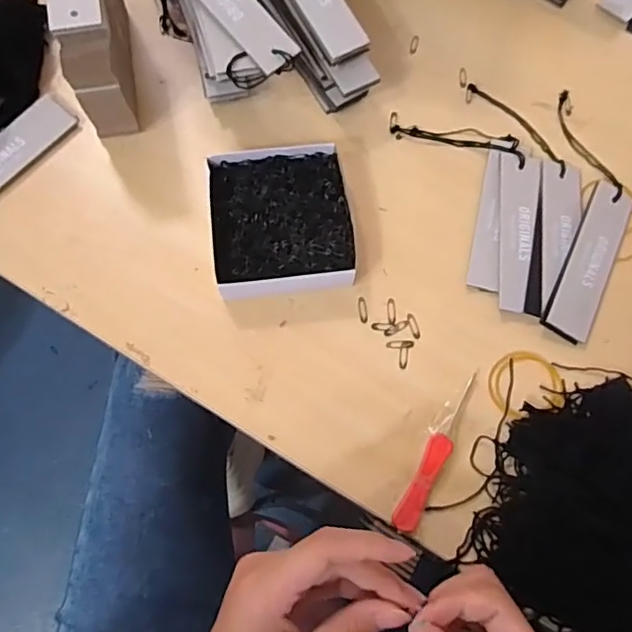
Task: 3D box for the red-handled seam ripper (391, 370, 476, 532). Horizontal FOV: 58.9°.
[{"bbox_3d":[0.080,0.086,0.367,0.016,0.006,0.113,28,74,7],"label":"red-handled seam ripper"}]

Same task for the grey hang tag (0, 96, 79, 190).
[{"bbox_3d":[-0.238,-0.118,0.422,0.037,0.009,0.125,40,75,10],"label":"grey hang tag"}]

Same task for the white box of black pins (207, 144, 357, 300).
[{"bbox_3d":[-0.025,-0.067,0.406,0.095,0.025,0.110,-6,73,-4],"label":"white box of black pins"}]

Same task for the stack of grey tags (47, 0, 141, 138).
[{"bbox_3d":[-0.161,-0.217,0.404,0.037,0.109,0.135,-11,73,-5],"label":"stack of grey tags"}]

